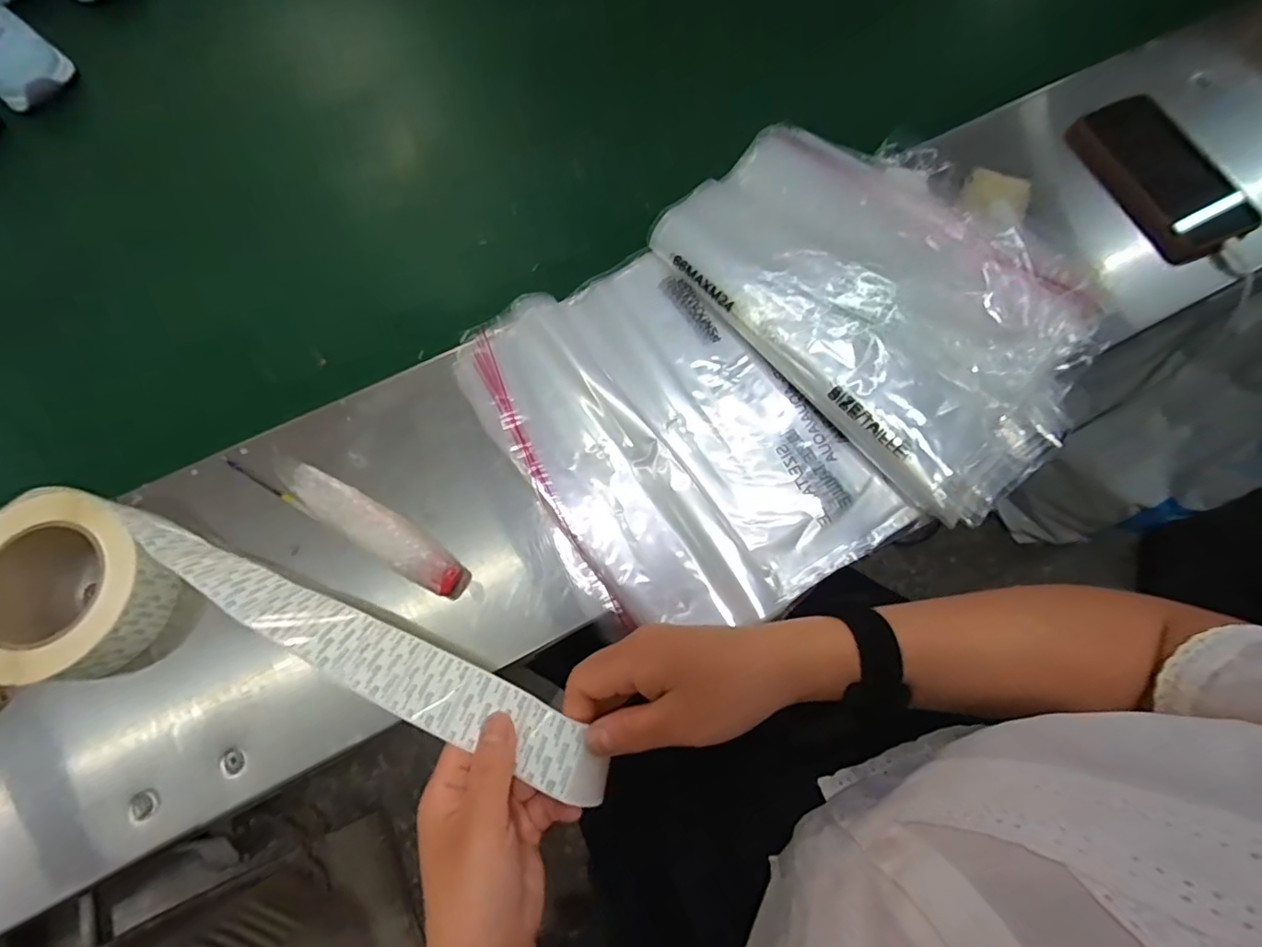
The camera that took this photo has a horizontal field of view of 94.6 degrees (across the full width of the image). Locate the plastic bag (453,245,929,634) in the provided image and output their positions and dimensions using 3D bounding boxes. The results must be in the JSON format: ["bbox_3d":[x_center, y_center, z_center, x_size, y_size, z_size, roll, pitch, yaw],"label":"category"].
[{"bbox_3d":[0.026,-0.028,0.430,0.216,0.019,0.286,-31,76,-8],"label":"plastic bag"}]

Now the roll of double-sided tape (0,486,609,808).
[{"bbox_3d":[-0.224,0.107,0.359,0.419,0.060,0.109,12,74,12],"label":"roll of double-sided tape"}]

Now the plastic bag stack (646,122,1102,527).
[{"bbox_3d":[0.200,-0.146,0.445,0.231,0.041,0.331,-40,77,-11],"label":"plastic bag stack"}]

